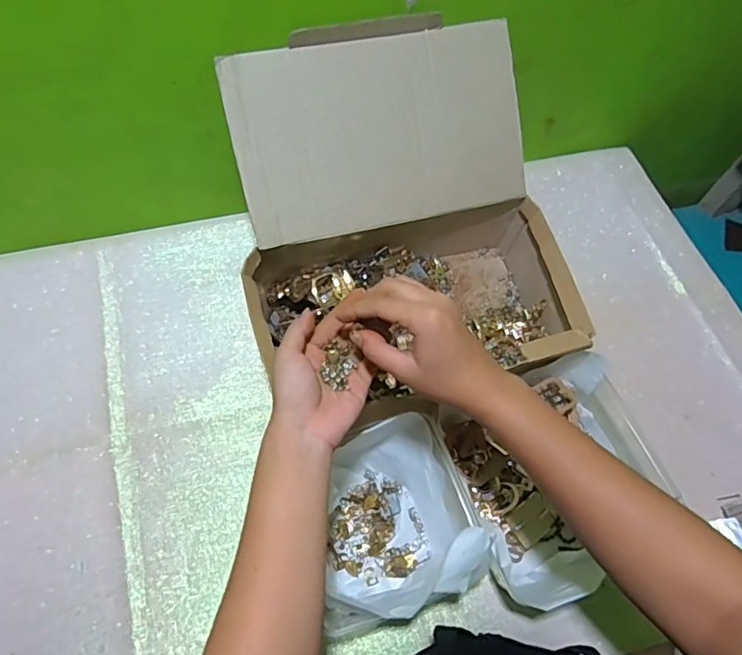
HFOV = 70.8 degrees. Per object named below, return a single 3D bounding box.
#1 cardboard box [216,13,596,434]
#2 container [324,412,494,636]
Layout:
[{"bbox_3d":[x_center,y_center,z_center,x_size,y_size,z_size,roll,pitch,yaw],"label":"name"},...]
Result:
[{"bbox_3d":[0.031,-0.104,0.562,0.334,0.223,0.329,-12,63,-10],"label":"cardboard box"},{"bbox_3d":[0.016,0.179,0.490,0.145,0.081,0.156,-19,64,-13],"label":"container"}]

